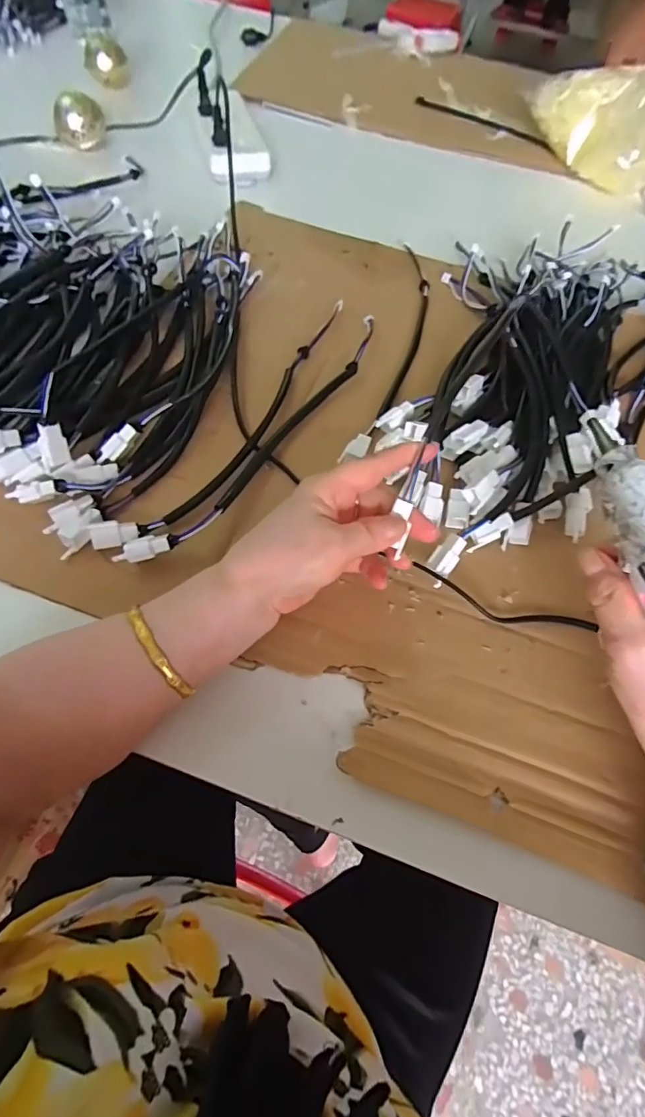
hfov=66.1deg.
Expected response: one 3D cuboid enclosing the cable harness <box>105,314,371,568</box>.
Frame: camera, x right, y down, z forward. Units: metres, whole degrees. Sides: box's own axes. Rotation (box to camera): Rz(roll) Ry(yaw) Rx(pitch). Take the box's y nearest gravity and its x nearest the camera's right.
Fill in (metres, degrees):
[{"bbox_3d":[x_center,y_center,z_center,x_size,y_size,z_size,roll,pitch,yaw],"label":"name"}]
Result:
[{"bbox_3d":[-0.033,-0.110,0.401,0.033,0.036,0.326,33,68,11],"label":"cable harness"}]

